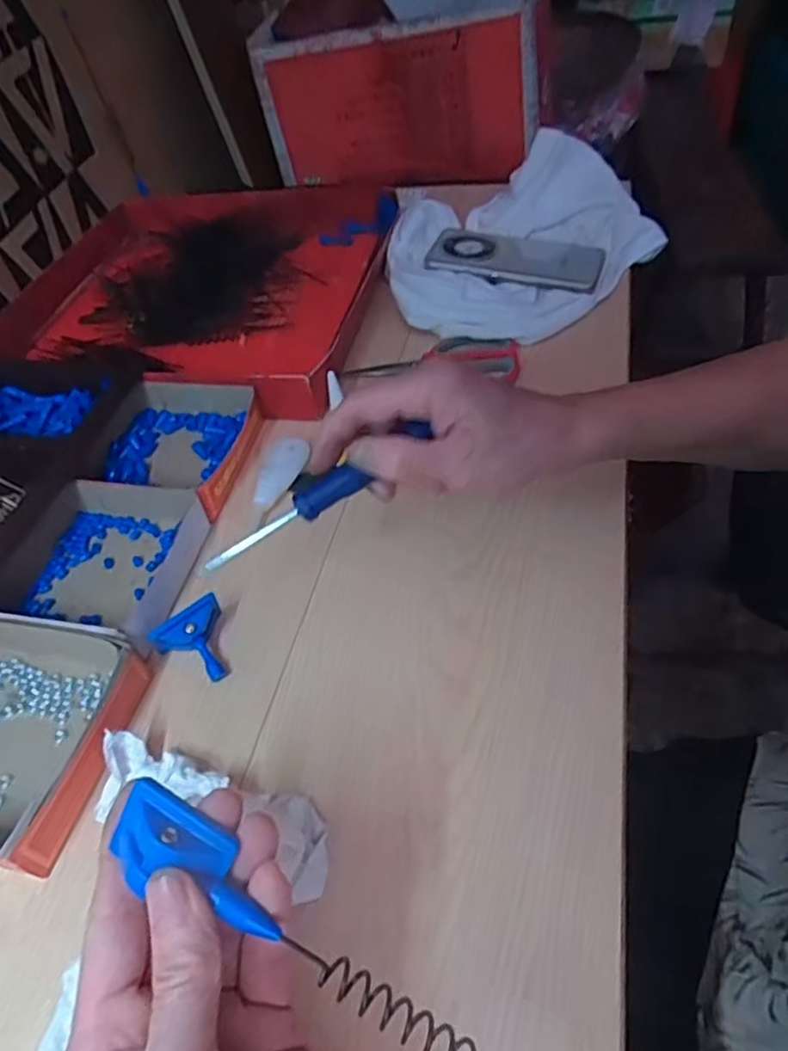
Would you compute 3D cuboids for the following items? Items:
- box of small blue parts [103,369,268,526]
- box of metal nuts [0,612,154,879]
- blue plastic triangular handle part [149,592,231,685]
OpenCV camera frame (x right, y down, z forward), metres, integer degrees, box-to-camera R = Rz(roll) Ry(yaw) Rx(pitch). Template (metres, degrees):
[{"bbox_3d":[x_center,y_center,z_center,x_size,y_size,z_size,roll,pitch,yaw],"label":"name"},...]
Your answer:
[{"bbox_3d":[-0.173,-0.063,0.500,0.117,0.033,0.117,4,51,8],"label":"box of small blue parts"},{"bbox_3d":[-0.220,0.113,0.365,0.134,0.032,0.125,7,52,11],"label":"box of metal nuts"},{"bbox_3d":[-0.117,0.071,0.391,0.043,0.045,0.016,-31,19,-18],"label":"blue plastic triangular handle part"}]

